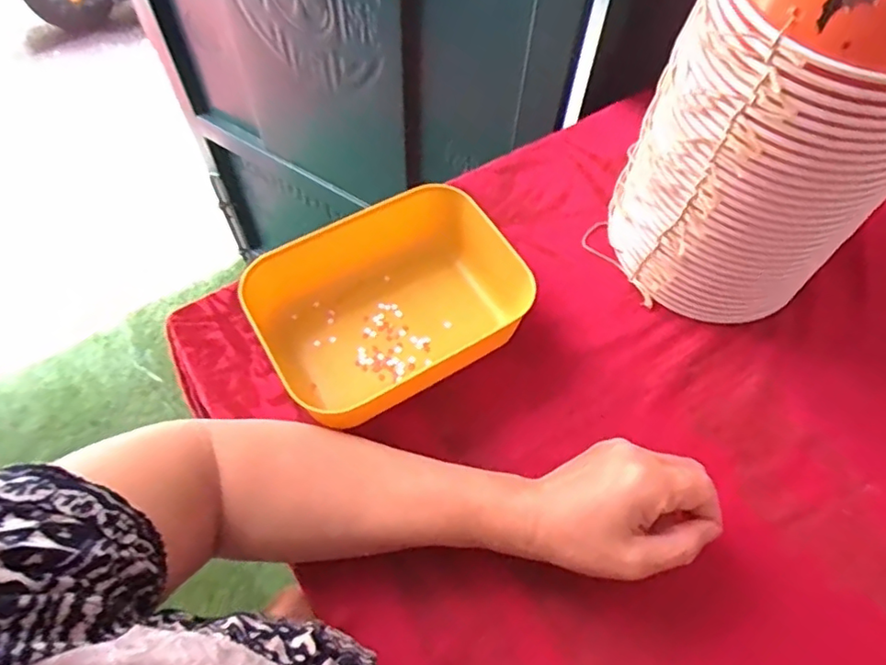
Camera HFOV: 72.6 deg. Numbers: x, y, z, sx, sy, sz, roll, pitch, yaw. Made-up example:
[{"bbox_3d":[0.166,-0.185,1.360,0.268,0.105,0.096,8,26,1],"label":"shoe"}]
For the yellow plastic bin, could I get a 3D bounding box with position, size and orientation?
[{"bbox_3d":[-0.031,-0.025,0.463,0.207,0.062,0.138,-28,63,-15],"label":"yellow plastic bin"}]

